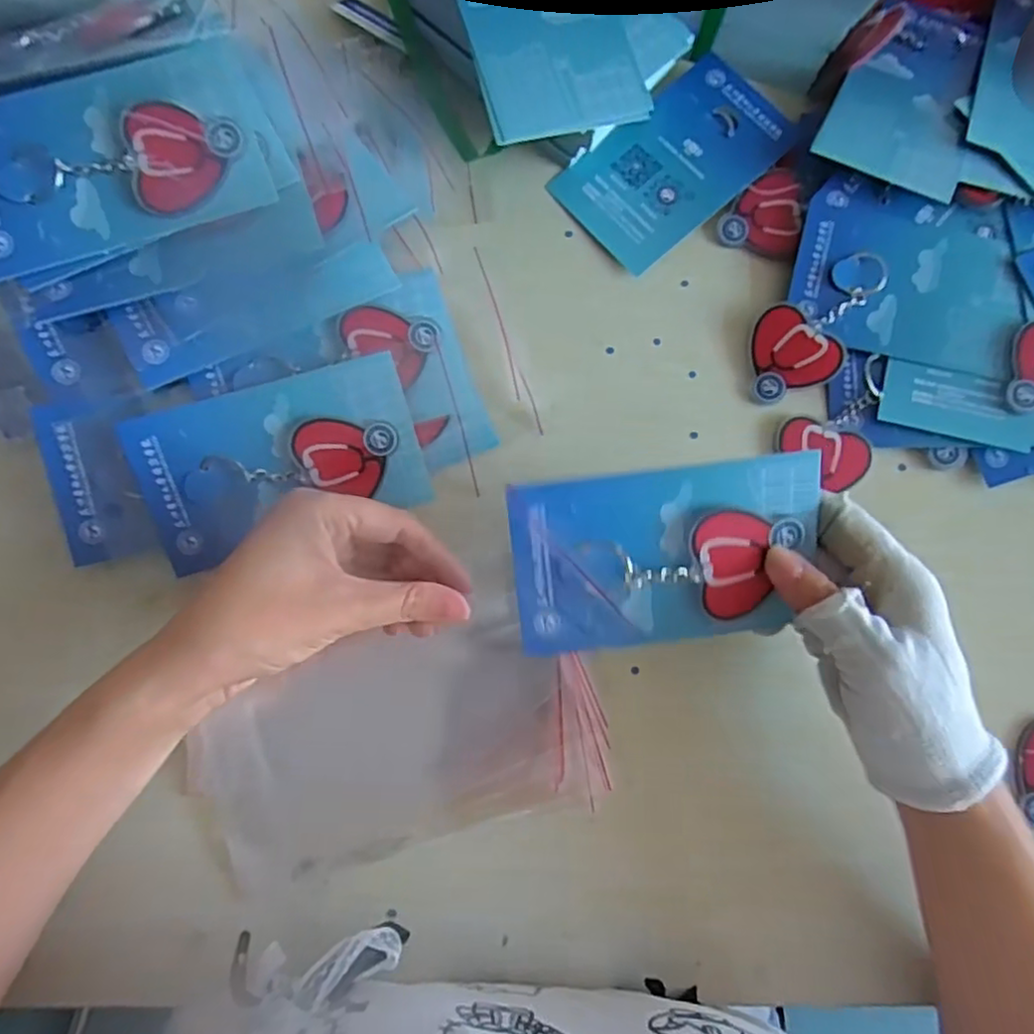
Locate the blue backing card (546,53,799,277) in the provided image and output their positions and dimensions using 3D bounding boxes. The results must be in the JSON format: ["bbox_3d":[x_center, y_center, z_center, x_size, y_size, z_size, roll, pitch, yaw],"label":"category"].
[{"bbox_3d":[0.094,-0.213,0.389,0.135,0.004,0.077,-42,84,-9],"label":"blue backing card"}]

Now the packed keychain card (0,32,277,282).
[{"bbox_3d":[-0.187,-0.168,0.304,0.136,0.009,0.082,-21,91,-7],"label":"packed keychain card"}]

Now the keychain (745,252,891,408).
[{"bbox_3d":[0.170,-0.105,0.370,0.097,0.012,0.053,-31,83,-8],"label":"keychain"}]

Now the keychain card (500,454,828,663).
[{"bbox_3d":[0.065,0.018,0.286,0.131,0.007,0.078,-6,103,0],"label":"keychain card"}]

